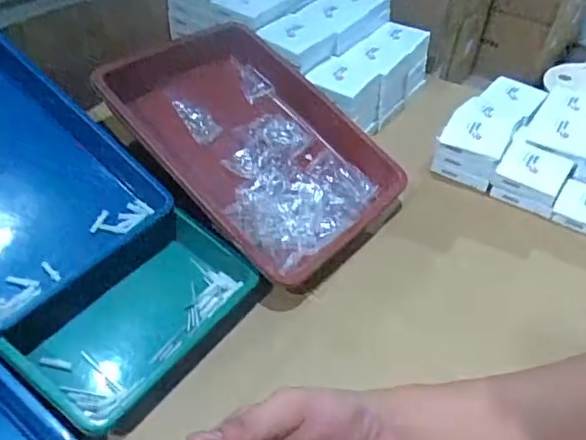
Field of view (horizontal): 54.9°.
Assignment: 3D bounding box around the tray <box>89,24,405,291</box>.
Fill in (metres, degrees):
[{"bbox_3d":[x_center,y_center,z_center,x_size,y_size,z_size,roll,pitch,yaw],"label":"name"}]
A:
[{"bbox_3d":[-0.051,-0.099,0.730,0.361,0.068,0.261,48,55,7],"label":"tray"}]

